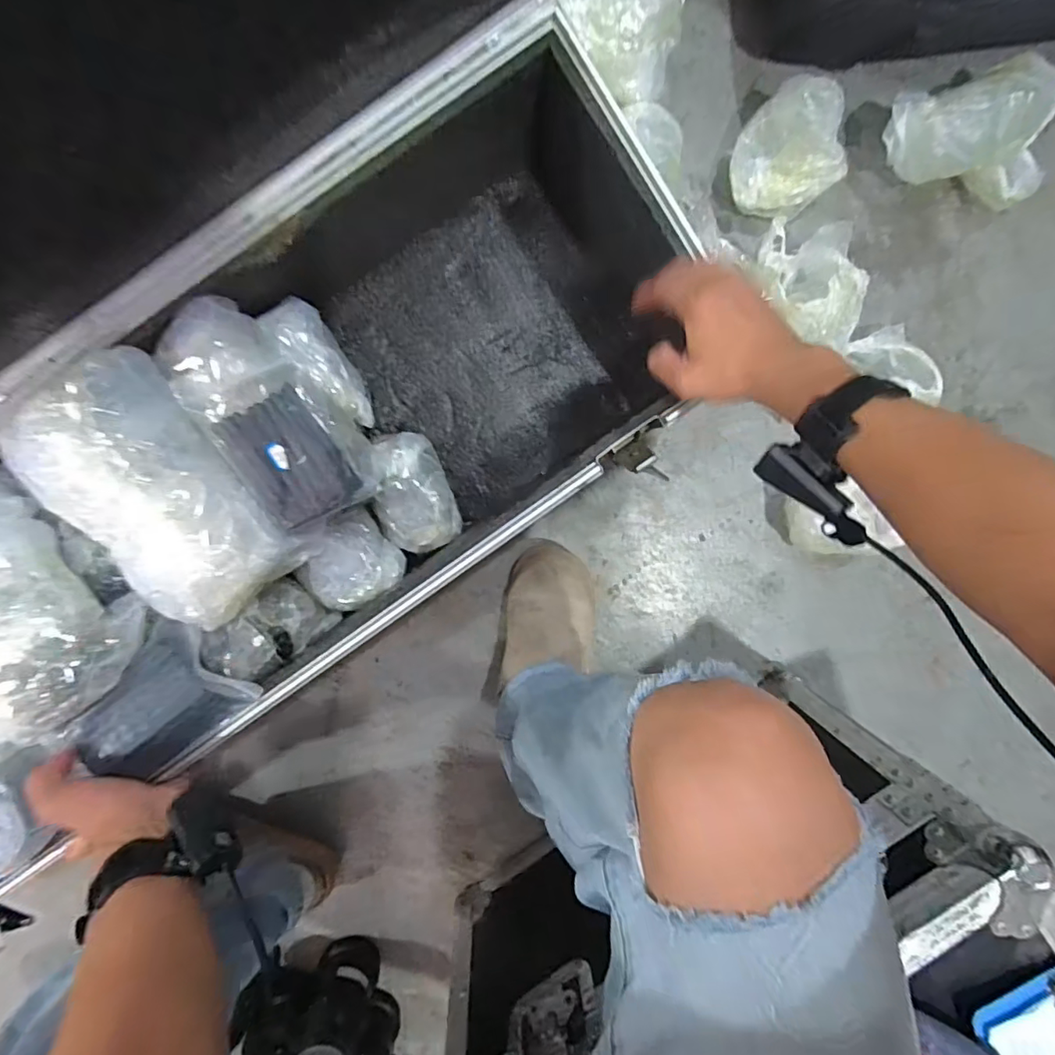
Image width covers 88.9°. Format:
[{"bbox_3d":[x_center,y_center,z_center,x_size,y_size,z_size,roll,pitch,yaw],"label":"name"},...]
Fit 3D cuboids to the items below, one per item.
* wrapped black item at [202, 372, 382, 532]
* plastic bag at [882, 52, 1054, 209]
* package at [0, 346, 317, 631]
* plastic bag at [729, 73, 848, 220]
[{"bbox_3d":[-0.214,-0.073,0.507,0.101,0.066,0.129,-34,110,-5],"label":"wrapped black item"},{"bbox_3d":[0.523,-0.462,0.650,0.168,0.101,0.146,-15,97,-1],"label":"plastic bag"},{"bbox_3d":[-0.318,-0.029,0.464,0.132,0.064,0.231,-40,97,2],"label":"package"},{"bbox_3d":[0.309,-0.439,0.641,0.117,0.084,0.123,30,94,-6],"label":"plastic bag"}]

